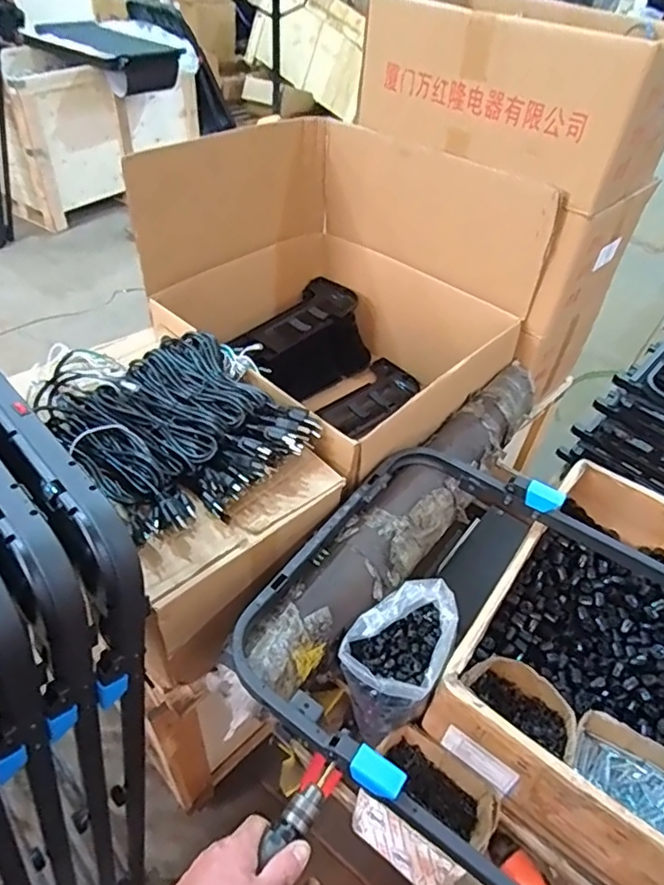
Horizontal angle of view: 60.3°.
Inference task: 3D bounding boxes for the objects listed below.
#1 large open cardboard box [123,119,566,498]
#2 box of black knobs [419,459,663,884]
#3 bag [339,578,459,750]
[{"bbox_3d":[-0.007,-0.281,1.202,0.577,0.516,0.701,-32,55,-31],"label":"large open cardboard box"},{"bbox_3d":[0.425,0.296,0.858,0.352,0.140,0.539,30,50,24],"label":"box of black knobs"},{"bbox_3d":[0.104,0.307,0.825,0.185,0.141,0.126,-30,54,-30],"label":"bag"}]

